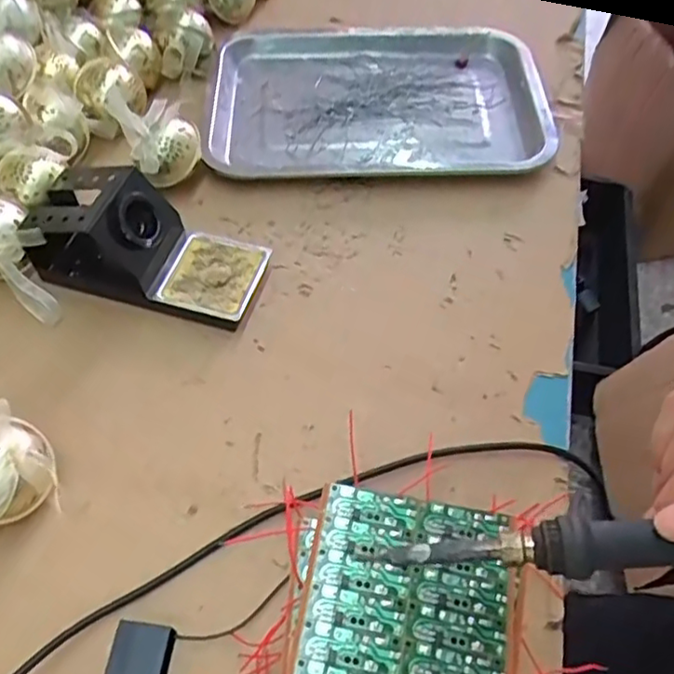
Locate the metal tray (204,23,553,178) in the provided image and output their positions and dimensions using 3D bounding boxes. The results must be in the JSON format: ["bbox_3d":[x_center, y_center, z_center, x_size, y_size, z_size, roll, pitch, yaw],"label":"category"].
[{"bbox_3d":[0.032,-0.229,0.584,0.292,0.036,0.210,-3,57,-3],"label":"metal tray"}]

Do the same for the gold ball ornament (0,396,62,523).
[{"bbox_3d":[-0.193,0.074,0.363,0.048,0.064,0.058,-33,63,-21],"label":"gold ball ornament"}]

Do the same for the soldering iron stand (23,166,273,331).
[{"bbox_3d":[-0.141,-0.071,0.454,0.169,0.073,0.070,14,57,8],"label":"soldering iron stand"}]

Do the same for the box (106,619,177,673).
[{"bbox_3d":[-0.104,0.177,0.331,0.031,0.013,0.047,6,57,3],"label":"box"}]

